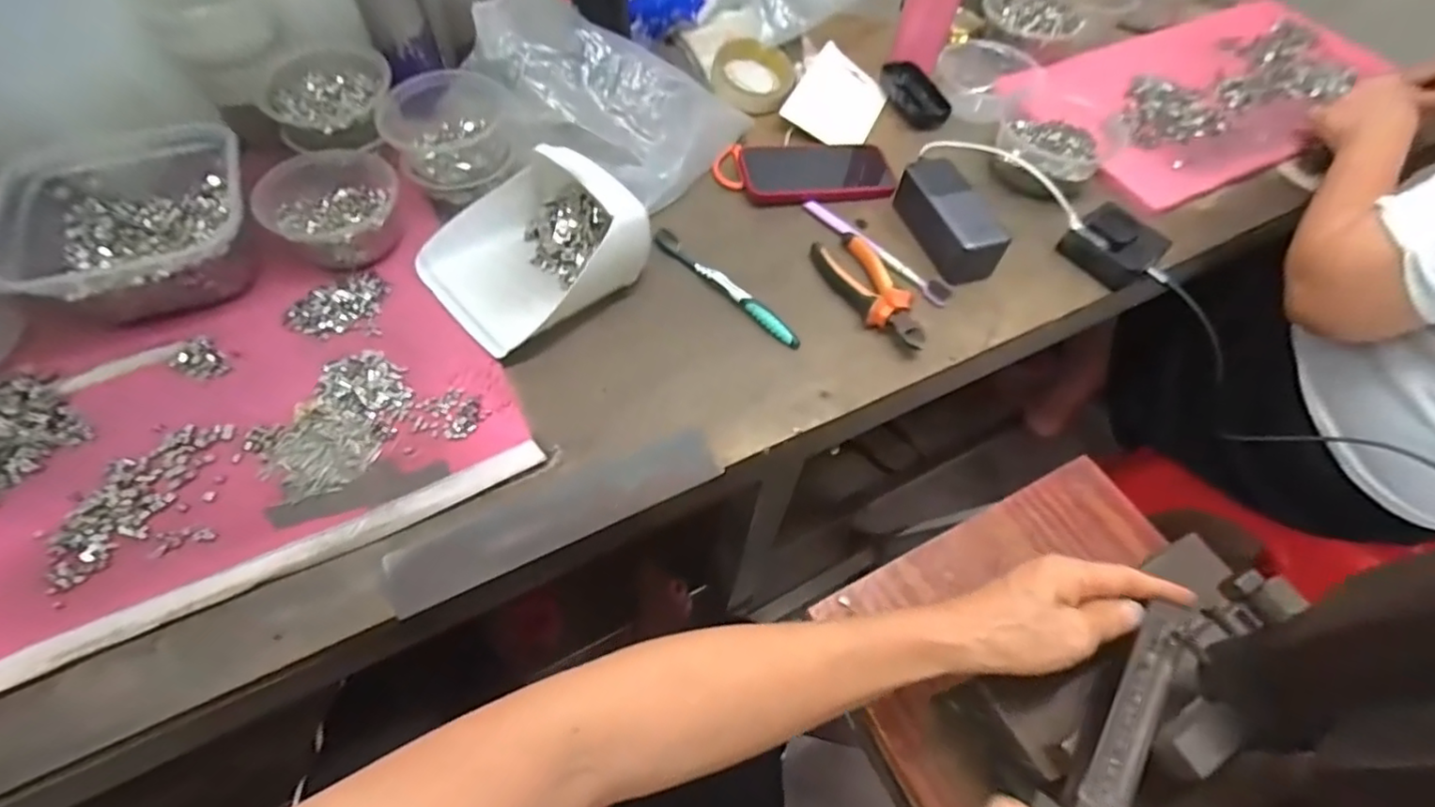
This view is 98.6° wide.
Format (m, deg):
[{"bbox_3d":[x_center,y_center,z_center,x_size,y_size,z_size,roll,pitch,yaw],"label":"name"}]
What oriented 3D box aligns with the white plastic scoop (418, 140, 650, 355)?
[{"bbox_3d":[-0.165,-0.145,0.545,0.162,0.086,0.177,36,62,19],"label":"white plastic scoop"}]

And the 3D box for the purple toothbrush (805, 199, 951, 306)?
[{"bbox_3d":[0.158,-0.158,0.623,0.022,0.012,0.179,-39,67,-24],"label":"purple toothbrush"}]

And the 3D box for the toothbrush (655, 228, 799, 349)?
[{"bbox_3d":[0.013,-0.105,0.577,0.162,0.012,0.019,39,63,20],"label":"toothbrush"}]

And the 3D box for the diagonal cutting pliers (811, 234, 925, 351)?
[{"bbox_3d":[0.148,-0.109,0.588,0.056,0.024,0.144,-23,61,-17],"label":"diagonal cutting pliers"}]

